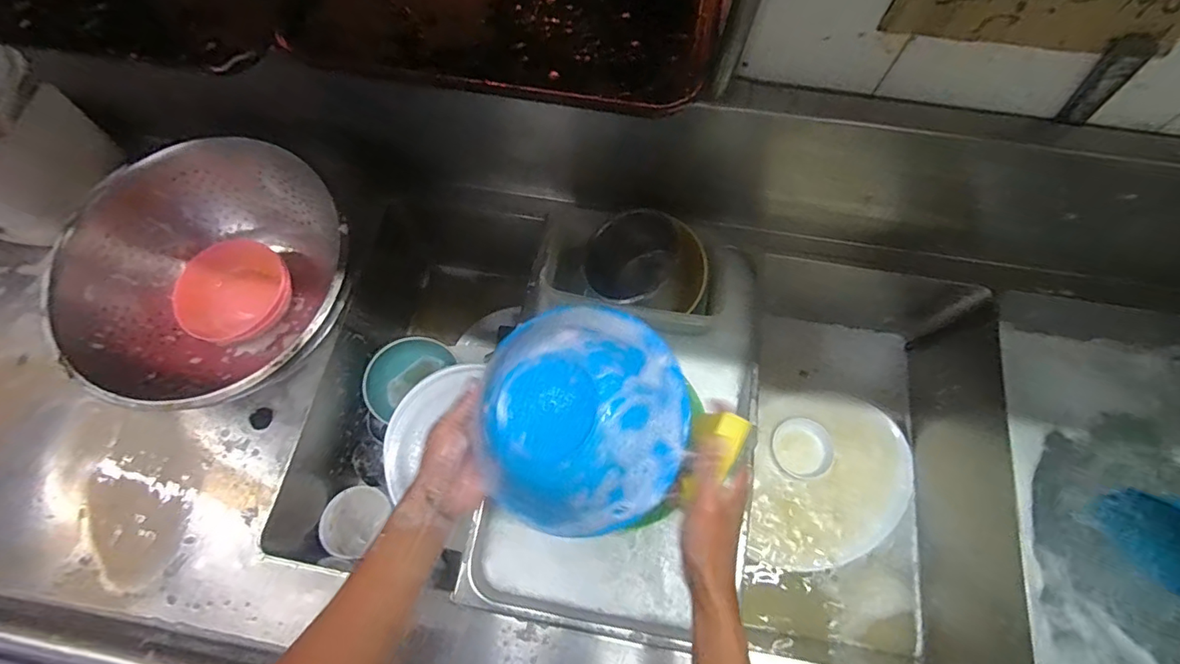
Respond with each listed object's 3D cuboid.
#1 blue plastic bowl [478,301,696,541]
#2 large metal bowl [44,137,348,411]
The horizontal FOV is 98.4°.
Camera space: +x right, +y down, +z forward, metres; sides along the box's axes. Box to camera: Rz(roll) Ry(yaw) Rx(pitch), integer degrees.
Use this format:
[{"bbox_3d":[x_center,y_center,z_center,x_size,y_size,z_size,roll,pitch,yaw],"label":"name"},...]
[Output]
[{"bbox_3d":[-0.009,0.068,0.466,0.185,0.083,0.220,-8,72,15],"label":"blue plastic bowl"},{"bbox_3d":[-0.455,-0.048,0.637,0.308,0.153,0.328,0,69,0],"label":"large metal bowl"}]

